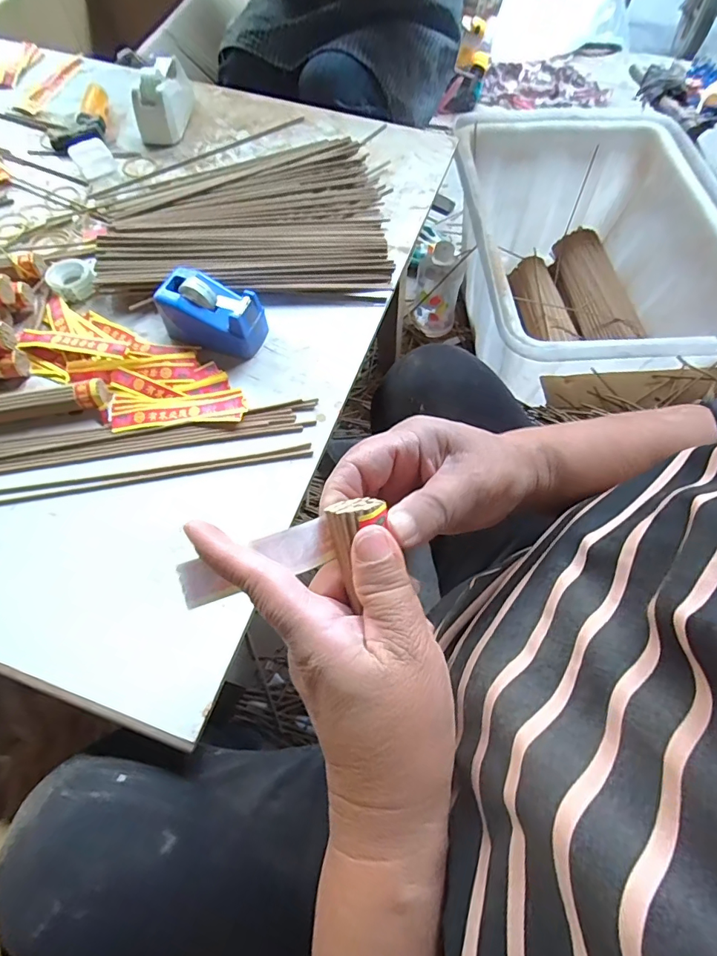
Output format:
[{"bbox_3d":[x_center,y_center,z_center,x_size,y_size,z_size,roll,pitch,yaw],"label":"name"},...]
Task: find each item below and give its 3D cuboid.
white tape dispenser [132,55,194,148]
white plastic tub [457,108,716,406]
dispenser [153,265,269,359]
[{"bbox_3d":[-0.273,-0.532,0.648,0.057,0.060,0.120,1,65,0],"label":"white tape dispenser"},{"bbox_3d":[0.413,-0.382,0.871,0.444,0.258,0.564,0,65,-1],"label":"white plastic tub"},{"bbox_3d":[-0.148,-0.171,0.472,0.104,0.053,0.053,20,66,8],"label":"dispenser"}]

